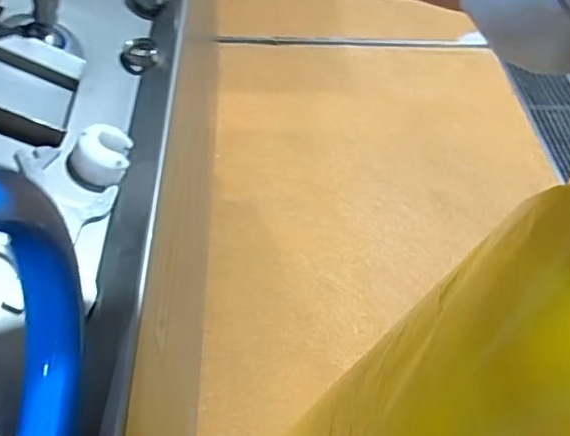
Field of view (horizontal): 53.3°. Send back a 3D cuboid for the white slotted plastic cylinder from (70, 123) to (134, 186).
[{"bbox_3d":[-0.211,-0.075,0.655,0.059,0.052,0.054,17,52,-28],"label":"white slotted plastic cylinder"}]

